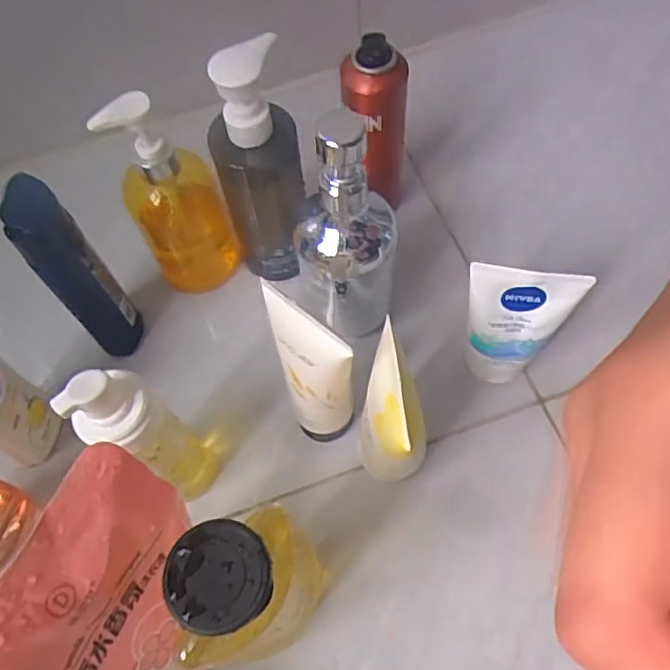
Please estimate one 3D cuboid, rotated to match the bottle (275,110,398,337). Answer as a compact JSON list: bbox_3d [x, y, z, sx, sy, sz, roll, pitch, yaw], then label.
[{"bbox_3d":[0.005,-0.073,0.429,0.071,0.177,0.060,3,64,5],"label":"bottle"}]

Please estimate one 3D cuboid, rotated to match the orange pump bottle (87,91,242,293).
[{"bbox_3d":[-0.122,-0.104,0.482,0.065,0.195,0.055,-19,65,-6],"label":"orange pump bottle"}]

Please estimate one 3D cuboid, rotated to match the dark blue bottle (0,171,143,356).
[{"bbox_3d":[-0.185,-0.040,0.464,0.041,0.178,0.048,-35,67,-13],"label":"dark blue bottle"}]

